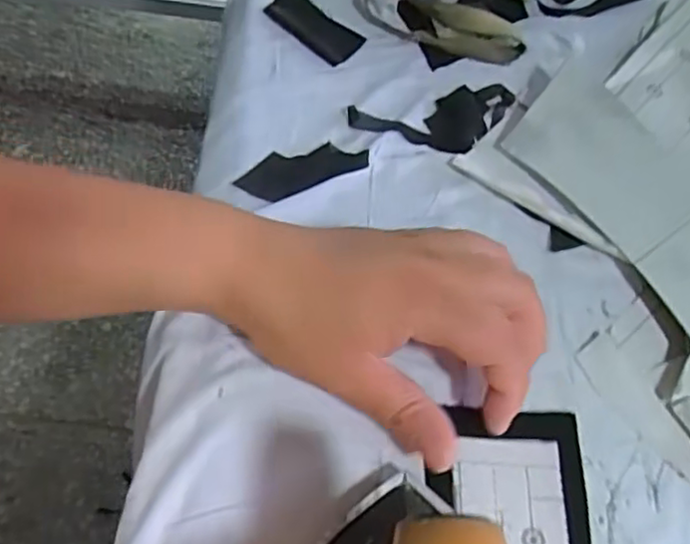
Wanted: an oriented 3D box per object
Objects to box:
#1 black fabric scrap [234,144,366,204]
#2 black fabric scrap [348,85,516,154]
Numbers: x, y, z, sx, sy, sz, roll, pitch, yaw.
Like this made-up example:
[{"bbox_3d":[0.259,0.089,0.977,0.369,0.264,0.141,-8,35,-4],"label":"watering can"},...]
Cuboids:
[{"bbox_3d":[-0.022,-0.053,0.343,0.064,0.005,0.030,-27,54,-18],"label":"black fabric scrap"},{"bbox_3d":[0.053,-0.082,0.366,0.094,0.008,0.043,-17,64,-12],"label":"black fabric scrap"}]

